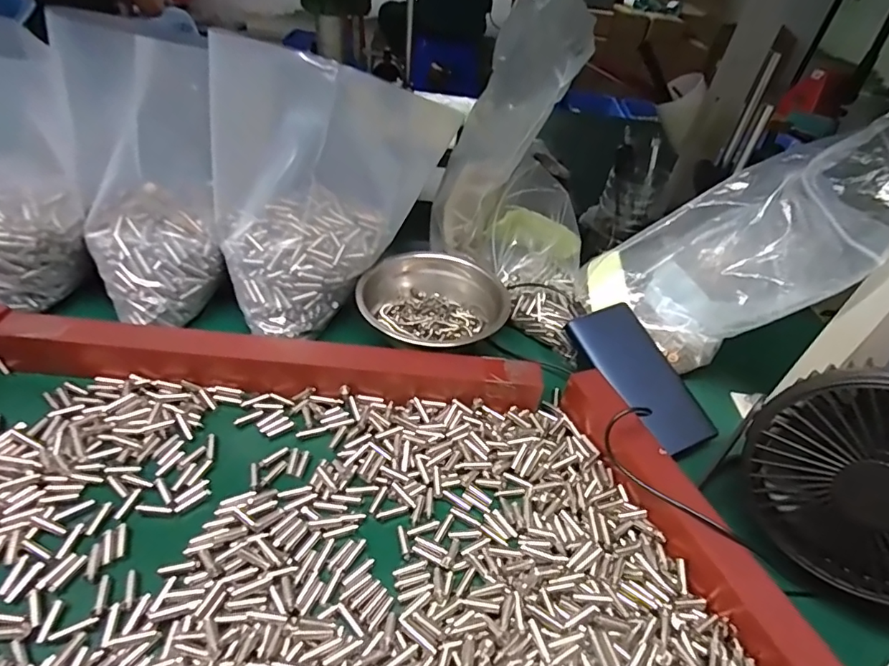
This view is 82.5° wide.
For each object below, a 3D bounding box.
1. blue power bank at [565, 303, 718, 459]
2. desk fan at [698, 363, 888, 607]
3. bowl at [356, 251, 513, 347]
[{"bbox_3d":[0.158,0.033,0.405,0.068,0.010,0.129,-20,62,-24],"label":"blue power bank"},{"bbox_3d":[0.248,0.081,0.281,0.083,0.115,0.138,-26,51,-28],"label":"desk fan"},{"bbox_3d":[-0.006,-0.035,0.467,0.126,0.043,0.126,2,43,-2],"label":"bowl"}]

